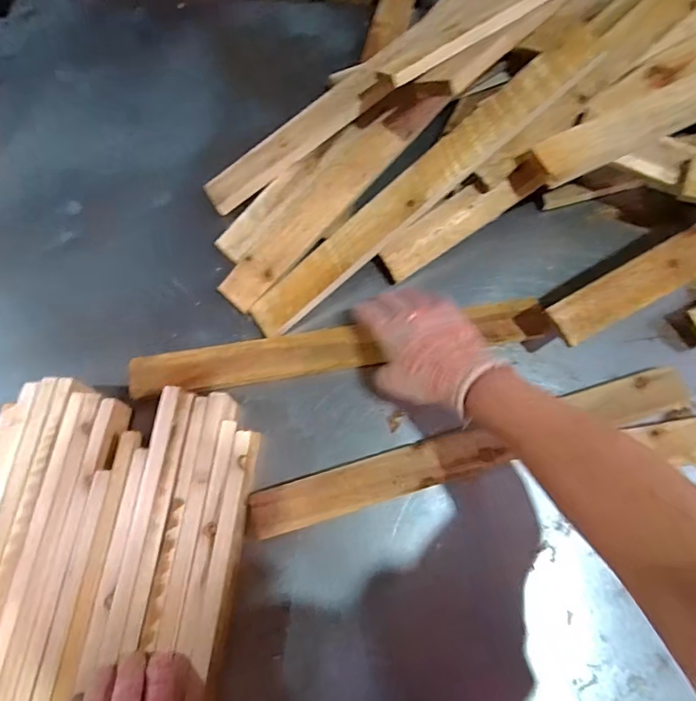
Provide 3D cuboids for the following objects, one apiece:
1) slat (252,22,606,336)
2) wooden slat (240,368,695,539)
[{"bbox_3d":[0.089,-0.195,0.557,0.499,0.031,0.057,-41,75,4],"label":"slat"},{"bbox_3d":[0.142,0.108,0.527,0.507,0.026,0.051,-15,72,-5],"label":"wooden slat"}]

